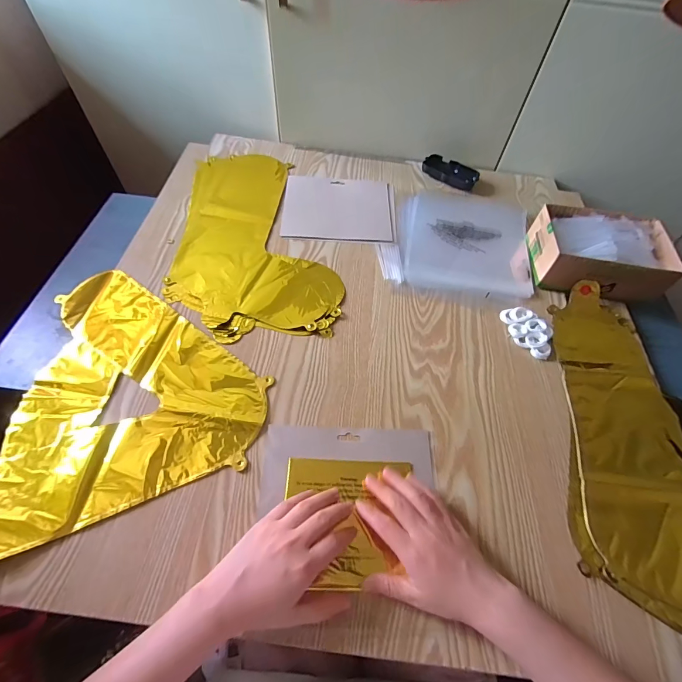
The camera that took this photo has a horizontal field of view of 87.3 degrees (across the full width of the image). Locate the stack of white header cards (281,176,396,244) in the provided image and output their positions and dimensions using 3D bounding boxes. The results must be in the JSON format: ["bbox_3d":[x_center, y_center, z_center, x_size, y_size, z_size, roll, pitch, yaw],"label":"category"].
[{"bbox_3d":[-0.002,-0.241,0.648,0.197,0.005,0.165,3,57,-2],"label":"stack of white header cards"}]

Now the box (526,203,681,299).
[{"bbox_3d":[0.413,-0.140,0.574,0.188,0.076,0.141,7,57,1],"label":"box"}]

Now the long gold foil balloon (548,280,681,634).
[{"bbox_3d":[0.355,0.113,0.430,0.165,0.018,0.423,12,57,4],"label":"long gold foil balloon"}]

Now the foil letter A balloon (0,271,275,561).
[{"bbox_3d":[-0.279,0.036,0.446,0.311,0.009,0.335,-18,60,-15],"label":"foil letter A balloon"}]

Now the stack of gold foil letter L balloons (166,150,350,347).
[{"bbox_3d":[-0.142,-0.186,0.602,0.245,0.007,0.424,-3,58,-6],"label":"stack of gold foil letter L balloons"}]

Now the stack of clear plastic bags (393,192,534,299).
[{"bbox_3d":[0.211,-0.175,0.615,0.218,0.012,0.250,9,57,2],"label":"stack of clear plastic bags"}]

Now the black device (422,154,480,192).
[{"bbox_3d":[0.217,-0.334,0.708,0.106,0.026,0.044,32,61,16],"label":"black device"}]

